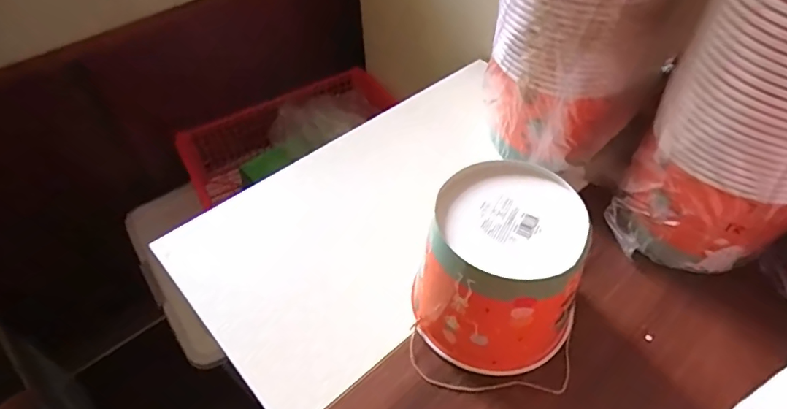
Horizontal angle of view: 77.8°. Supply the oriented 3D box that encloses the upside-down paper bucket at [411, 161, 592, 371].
[{"bbox_3d":[0.100,0.061,0.451,0.126,0.132,0.132,0,47,0],"label":"upside-down paper bucket"}]

